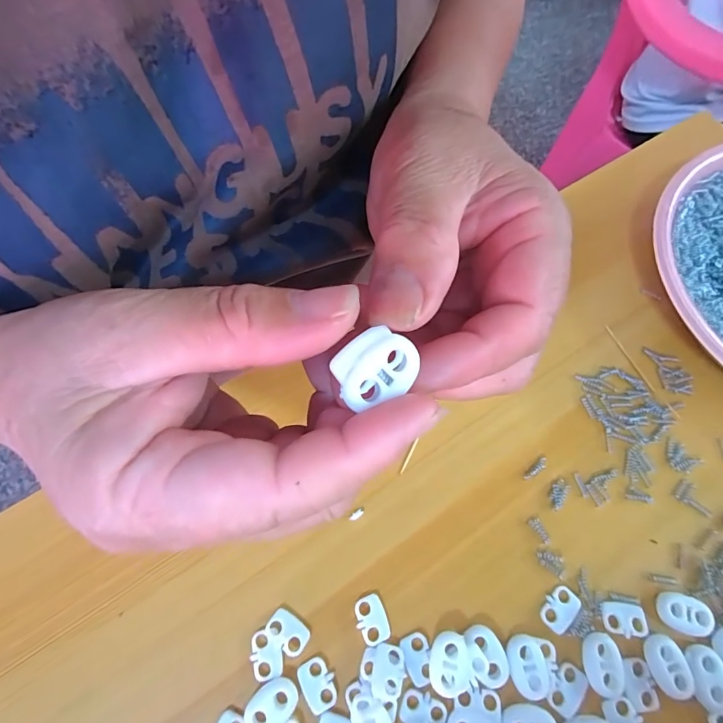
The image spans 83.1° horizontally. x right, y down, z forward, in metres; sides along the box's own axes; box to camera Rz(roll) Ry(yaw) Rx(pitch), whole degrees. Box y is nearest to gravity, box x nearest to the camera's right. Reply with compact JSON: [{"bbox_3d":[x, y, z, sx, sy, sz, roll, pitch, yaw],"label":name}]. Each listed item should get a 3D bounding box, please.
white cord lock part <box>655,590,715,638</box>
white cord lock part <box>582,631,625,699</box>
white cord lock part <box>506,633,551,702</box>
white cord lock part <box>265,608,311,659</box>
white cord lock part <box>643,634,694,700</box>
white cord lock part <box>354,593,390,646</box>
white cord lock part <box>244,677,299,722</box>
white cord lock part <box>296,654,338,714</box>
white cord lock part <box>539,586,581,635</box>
[{"bbox_3d":[0.140,0.109,0.177,0.020,0.005,0.015,17,69,8],"label":"white cord lock part"},{"bbox_3d":[0.101,0.127,0.170,0.014,0.004,0.023,-3,68,0],"label":"white cord lock part"},{"bbox_3d":[0.069,0.127,0.170,0.016,0.005,0.021,-4,68,-1],"label":"white cord lock part"},{"bbox_3d":[-0.032,0.117,0.176,0.018,0.004,0.012,38,73,15],"label":"white cord lock part"},{"bbox_3d":[0.128,0.127,0.169,0.015,0.004,0.022,-11,68,-4],"label":"white cord lock part"},{"bbox_3d":[0.004,0.112,0.178,0.013,0.004,0.018,-14,68,-5],"label":"white cord lock part"},{"bbox_3d":[-0.037,0.140,0.165,0.022,0.004,0.015,-36,72,-13],"label":"white cord lock part"},{"bbox_3d":[-0.018,0.134,0.169,0.013,0.004,0.018,-24,69,-9],"label":"white cord lock part"},{"bbox_3d":[0.088,0.109,0.179,0.013,0.004,0.018,38,73,15],"label":"white cord lock part"}]

